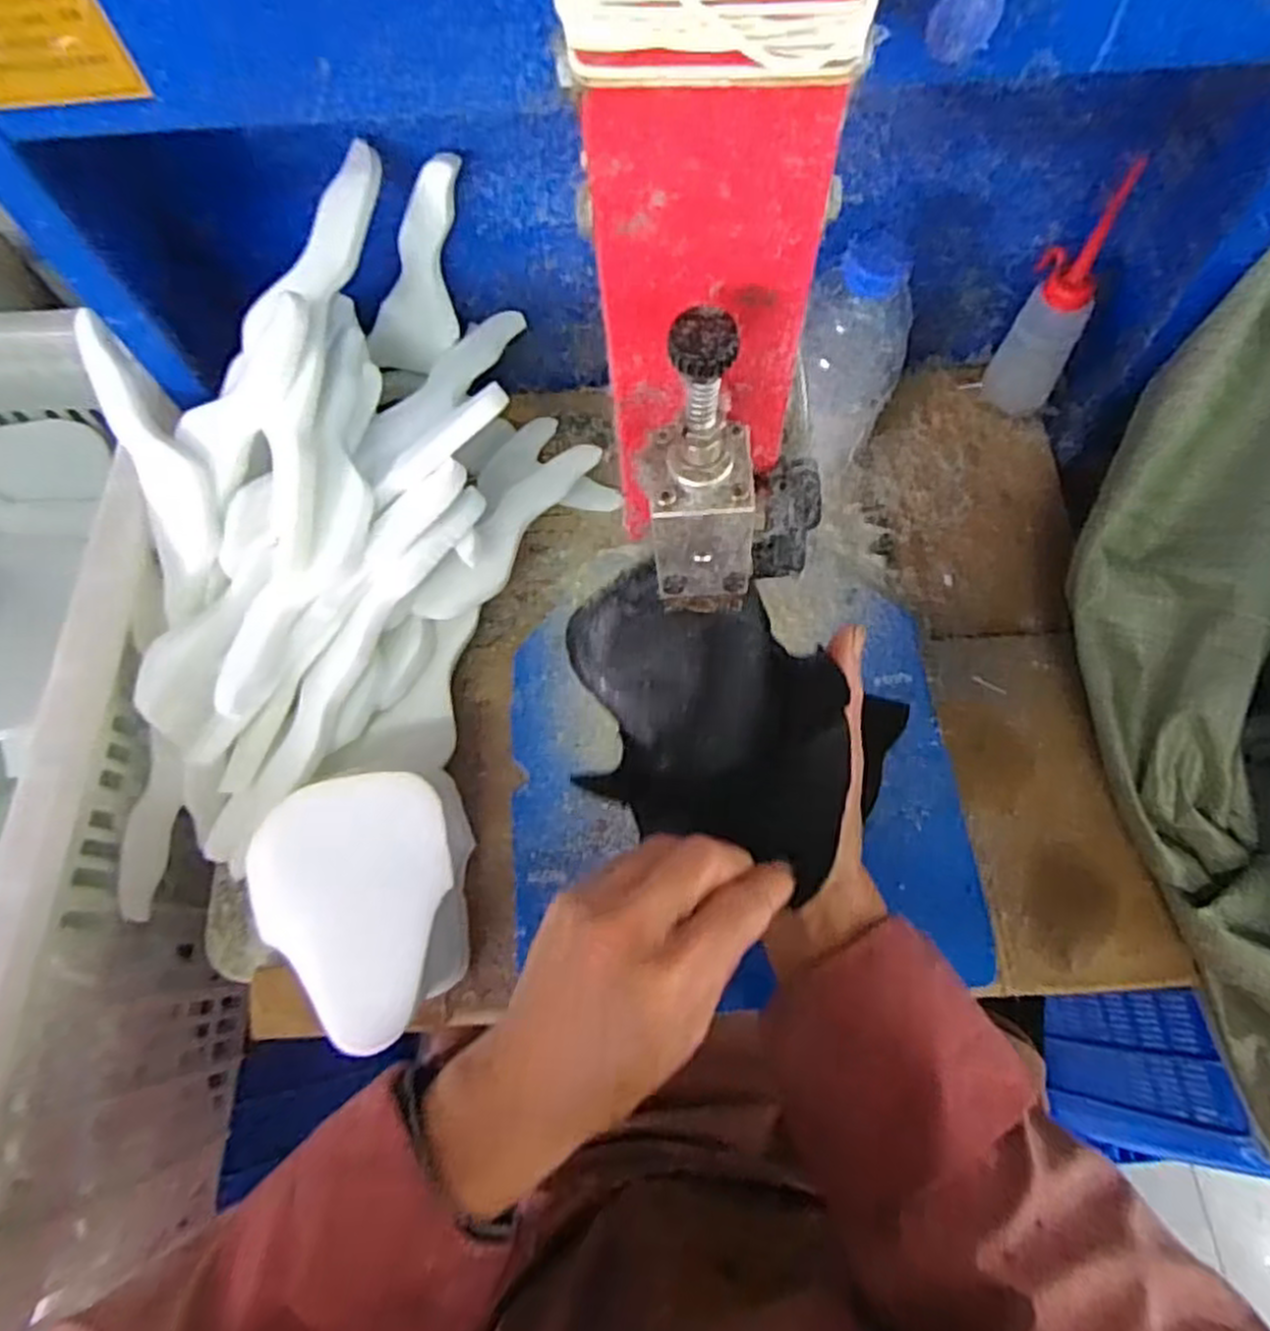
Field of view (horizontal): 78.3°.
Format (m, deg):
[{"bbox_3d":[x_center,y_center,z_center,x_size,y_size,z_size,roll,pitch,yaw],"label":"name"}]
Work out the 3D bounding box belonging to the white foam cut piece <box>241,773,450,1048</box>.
[{"bbox_3d":[-0.155,0.136,0.429,0.115,0.033,0.141,-15,70,-4],"label":"white foam cut piece"}]

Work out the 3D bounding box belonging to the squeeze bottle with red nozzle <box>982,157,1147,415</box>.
[{"bbox_3d":[0.309,-0.259,0.565,0.055,0.177,0.051,32,74,13],"label":"squeeze bottle with red nozzle"}]

